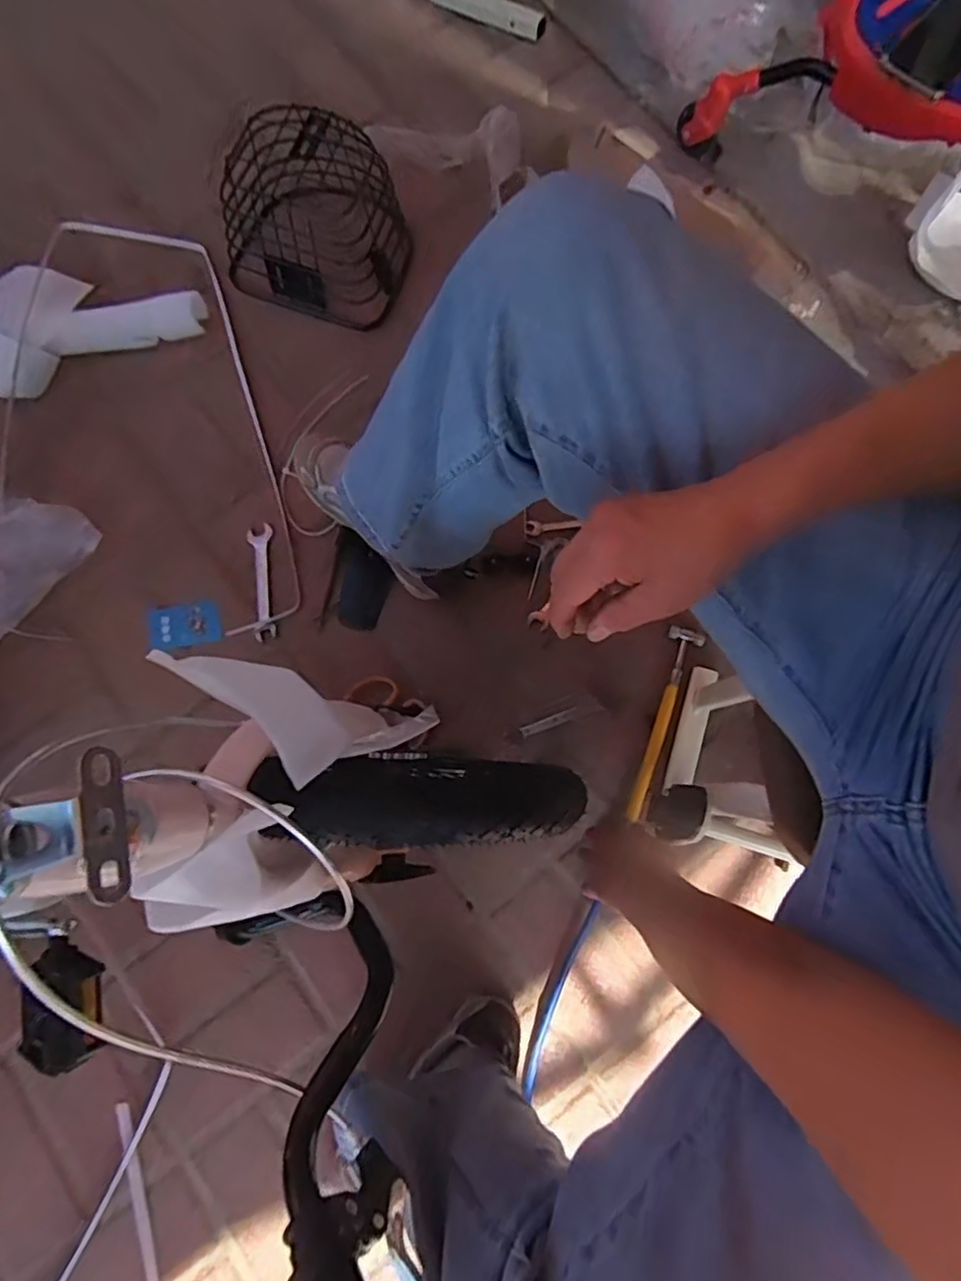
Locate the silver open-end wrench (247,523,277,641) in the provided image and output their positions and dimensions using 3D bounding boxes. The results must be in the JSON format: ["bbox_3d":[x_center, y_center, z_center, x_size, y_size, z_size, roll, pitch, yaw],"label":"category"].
[{"bbox_3d":[-0.278,-0.074,0.835,0.031,0.011,0.151,-6,77,-2],"label":"silver open-end wrench"}]

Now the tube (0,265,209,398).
[{"bbox_3d":[-0.544,-0.449,0.893,0.314,0.061,0.177,-21,78,-6],"label":"tube"}]

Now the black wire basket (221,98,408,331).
[{"bbox_3d":[-0.218,-0.568,0.877,0.217,0.136,0.196,20,78,4],"label":"black wire basket"}]

